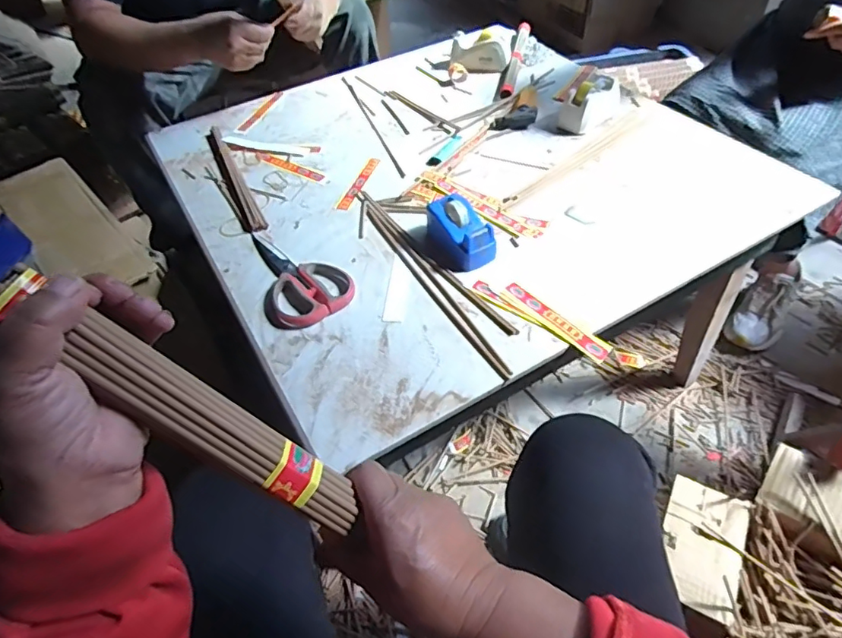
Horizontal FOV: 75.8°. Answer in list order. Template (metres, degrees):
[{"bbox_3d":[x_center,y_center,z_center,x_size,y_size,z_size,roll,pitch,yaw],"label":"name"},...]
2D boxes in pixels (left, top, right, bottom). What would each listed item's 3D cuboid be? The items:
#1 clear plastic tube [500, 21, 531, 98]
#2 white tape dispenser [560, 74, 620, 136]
[{"bbox_3d":[0.187,-0.513,1.062,0.024,0.020,0.305,8,50,12],"label":"clear plastic tube"},{"bbox_3d":[0.287,-0.360,0.898,0.129,0.060,0.052,-32,53,-21],"label":"white tape dispenser"}]

